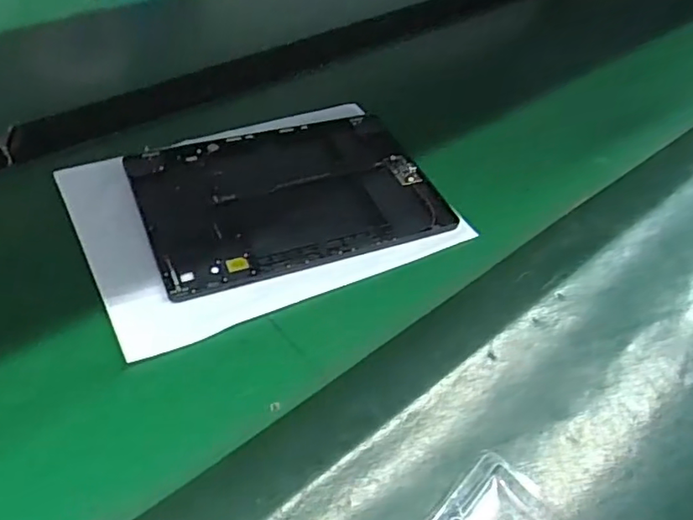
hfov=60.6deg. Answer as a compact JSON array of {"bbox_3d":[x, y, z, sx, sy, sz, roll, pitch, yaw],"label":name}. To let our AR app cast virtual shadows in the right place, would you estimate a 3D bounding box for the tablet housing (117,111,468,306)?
[{"bbox_3d":[-0.044,-0.055,0.484,0.233,0.013,0.158,-15,51,-23],"label":"tablet housing"}]

